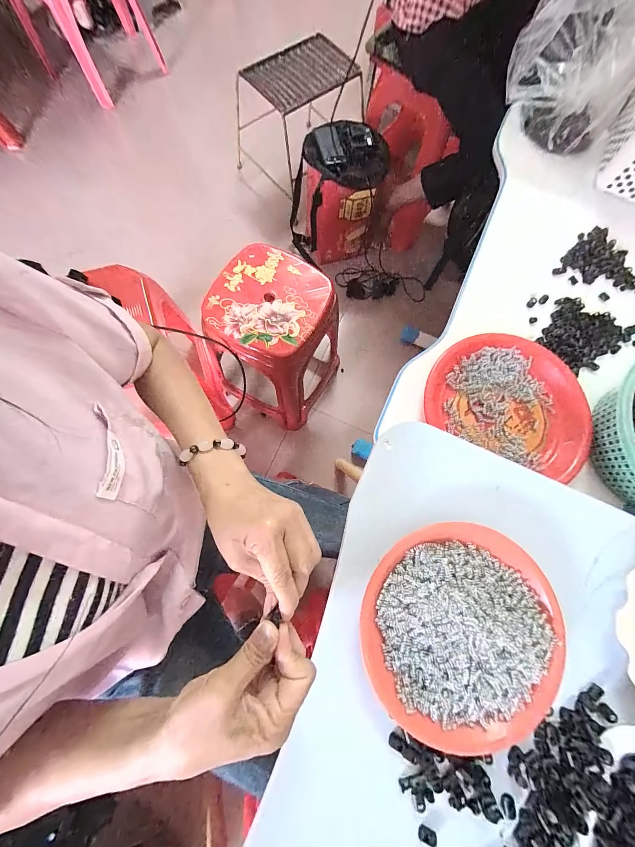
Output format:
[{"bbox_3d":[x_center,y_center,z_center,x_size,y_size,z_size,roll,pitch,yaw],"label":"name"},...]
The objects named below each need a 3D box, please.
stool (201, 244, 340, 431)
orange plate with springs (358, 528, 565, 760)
[{"bbox_3d":[-0.117,-0.199,0.888,0.304,0.397,0.320,32,77,5],"label":"stool"},{"bbox_3d":[0.141,0.203,0.308,0.189,0.028,0.189,0,76,1],"label":"orange plate with springs"}]

